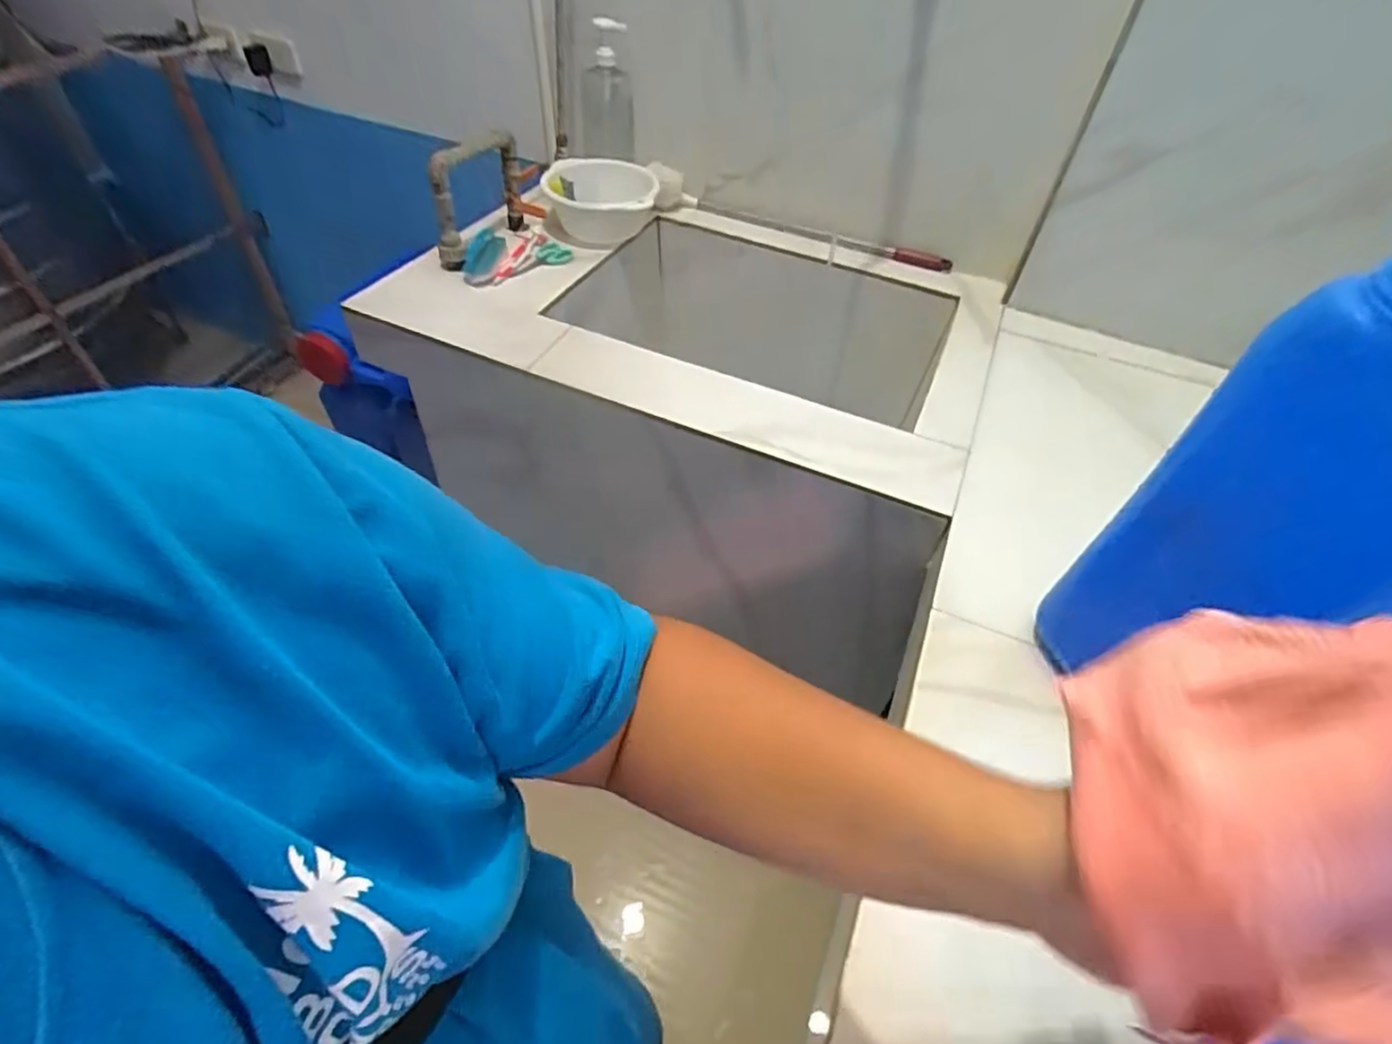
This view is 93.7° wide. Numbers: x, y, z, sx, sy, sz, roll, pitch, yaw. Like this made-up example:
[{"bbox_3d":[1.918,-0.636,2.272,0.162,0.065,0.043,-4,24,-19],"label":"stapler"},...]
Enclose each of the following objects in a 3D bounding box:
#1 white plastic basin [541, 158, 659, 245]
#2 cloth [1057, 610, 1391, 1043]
[{"bbox_3d":[-0.171,-0.579,1.179,0.193,0.077,0.192,2,48,-2],"label":"white plastic basin"},{"bbox_3d":[0.187,0.094,0.198,0.116,0.100,0.134,-34,58,-29],"label":"cloth"}]

